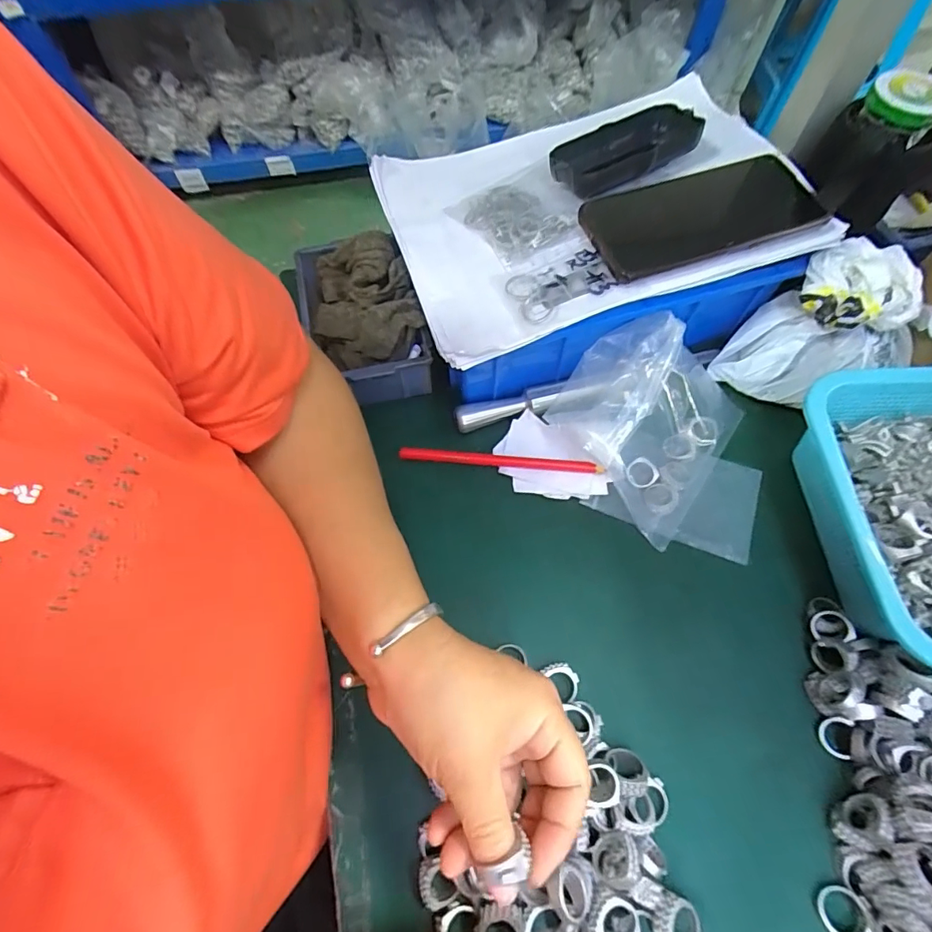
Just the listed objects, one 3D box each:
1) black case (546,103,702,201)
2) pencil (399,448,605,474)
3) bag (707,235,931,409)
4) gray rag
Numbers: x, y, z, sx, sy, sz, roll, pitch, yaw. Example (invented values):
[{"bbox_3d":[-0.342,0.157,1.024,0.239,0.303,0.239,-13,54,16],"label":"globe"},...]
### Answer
[{"bbox_3d":[0.119,-0.244,0.368,0.110,0.030,0.054,-21,65,-9],"label":"black case"},{"bbox_3d":[0.026,-0.004,0.375,0.156,0.009,0.009,5,64,4],"label":"pencil"},{"bbox_3d":[0.277,-0.102,0.376,0.122,0.102,0.081,-17,64,-7],"label":"bag"},{"bbox_3d":[-0.090,-0.140,0.397,0.083,0.044,0.120,-17,64,-7],"label":"gray rag"}]

